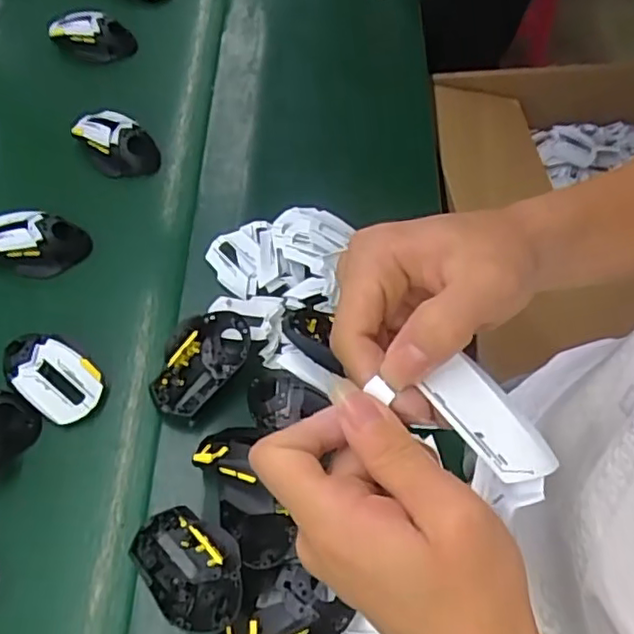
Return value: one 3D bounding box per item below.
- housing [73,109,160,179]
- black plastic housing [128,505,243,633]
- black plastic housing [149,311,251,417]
[{"bbox_3d":[-0.255,-0.218,0.788,0.099,0.048,0.084,32,61,15],"label":"housing"},{"bbox_3d":[-0.105,0.210,0.526,0.075,0.042,0.112,-31,65,-21],"label":"black plastic housing"},{"bbox_3d":[-0.117,0.046,0.623,0.070,0.042,0.117,35,62,16],"label":"black plastic housing"}]

